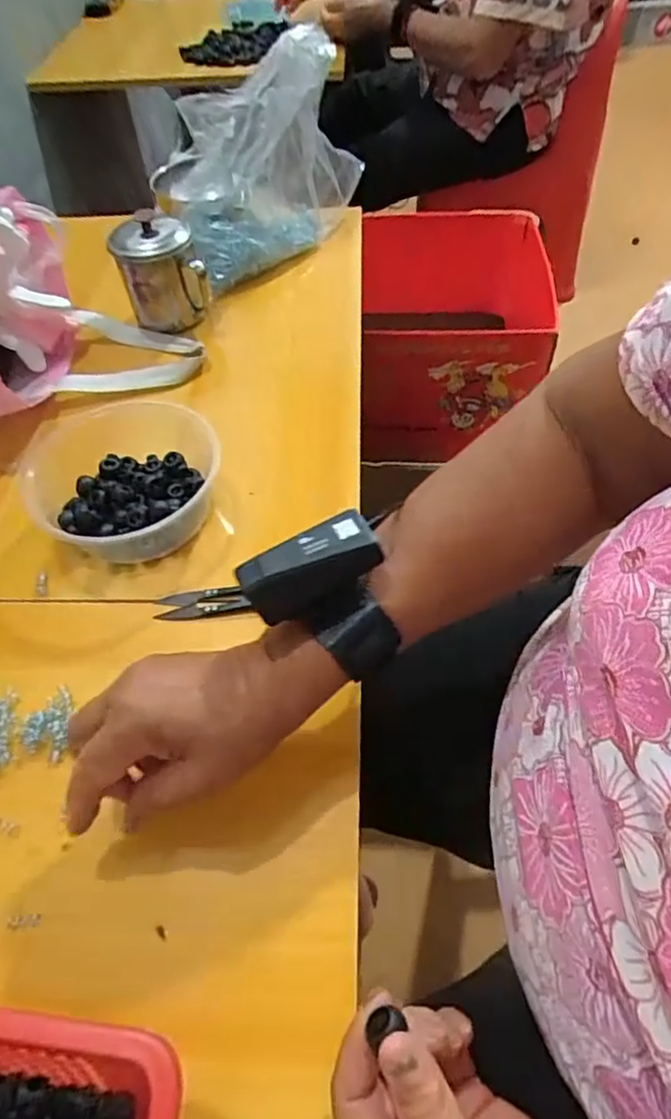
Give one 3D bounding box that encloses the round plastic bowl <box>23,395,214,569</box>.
[{"bbox_3d":[-0.169,-0.067,0.477,0.131,0.057,0.141,-2,53,3],"label":"round plastic bowl"}]

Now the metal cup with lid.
[{"bbox_3d":[-0.172,-0.287,0.622,0.078,0.099,0.067,-10,53,-4],"label":"metal cup with lid"}]

